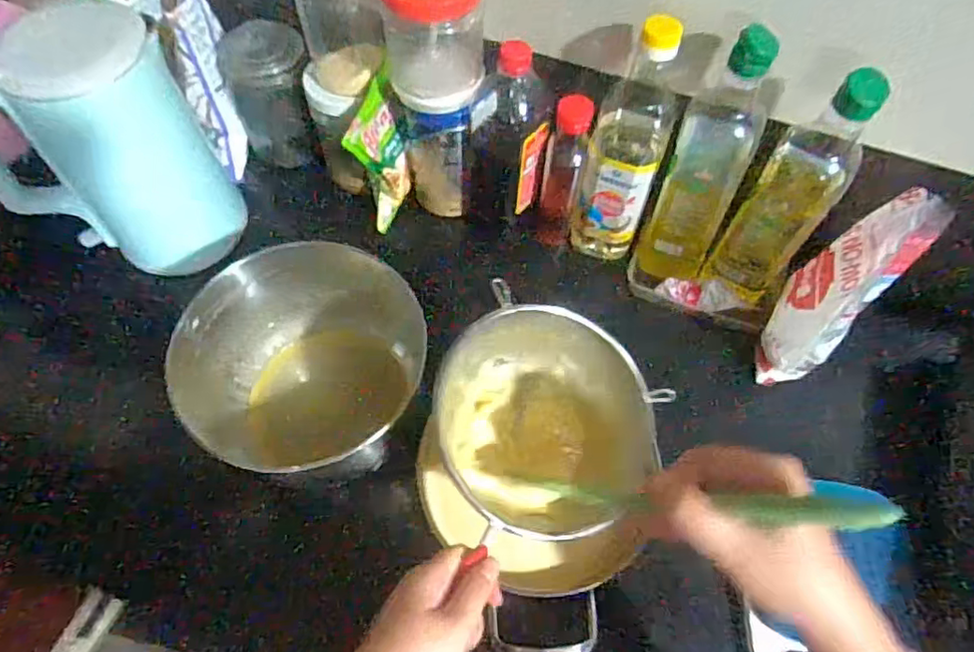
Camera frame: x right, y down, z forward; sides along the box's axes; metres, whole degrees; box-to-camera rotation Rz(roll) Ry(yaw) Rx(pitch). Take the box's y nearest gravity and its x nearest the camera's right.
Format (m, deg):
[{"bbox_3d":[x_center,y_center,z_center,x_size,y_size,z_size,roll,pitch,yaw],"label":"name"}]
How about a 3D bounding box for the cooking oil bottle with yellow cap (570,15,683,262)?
[{"bbox_3d":[0.144,-0.182,0.626,0.077,0.267,0.079,14,63,7],"label":"cooking oil bottle with yellow cap"}]

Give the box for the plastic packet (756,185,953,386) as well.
[{"bbox_3d":[0.336,-0.031,0.584,0.071,0.229,0.095,42,34,19],"label":"plastic packet"}]

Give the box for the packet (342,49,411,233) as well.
[{"bbox_3d":[-0.116,-0.196,0.698,0.033,0.175,0.087,23,64,11],"label":"packet"}]

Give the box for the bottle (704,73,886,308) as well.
[{"bbox_3d":[0.288,-0.123,0.566,0.075,0.242,0.077,32,66,15],"label":"bottle"}]

